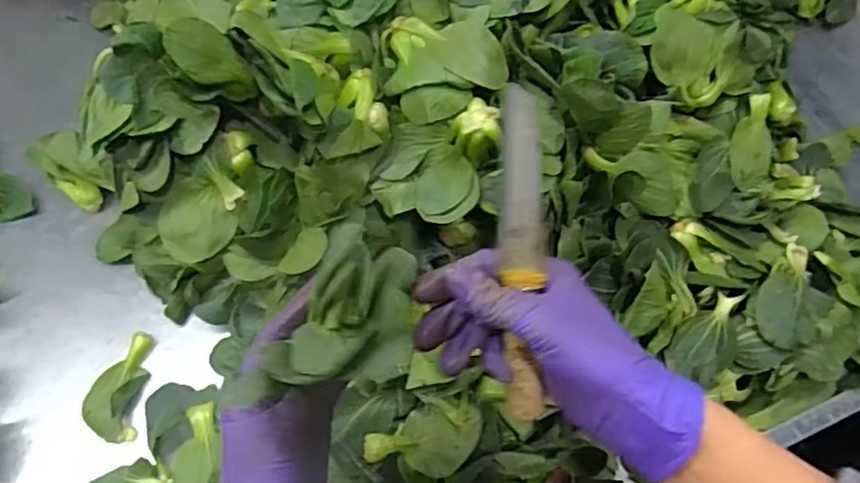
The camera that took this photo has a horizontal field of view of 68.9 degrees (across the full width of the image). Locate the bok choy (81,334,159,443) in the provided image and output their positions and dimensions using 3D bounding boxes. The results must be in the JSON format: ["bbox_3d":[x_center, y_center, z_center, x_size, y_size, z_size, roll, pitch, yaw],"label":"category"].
[{"bbox_3d":[-0.298,0.135,0.592,0.051,0.028,0.099,3,65,3],"label":"bok choy"}]

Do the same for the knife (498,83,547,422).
[{"bbox_3d":[0.053,0.015,0.358,0.023,0.016,0.199,-4,110,0],"label":"knife"}]

